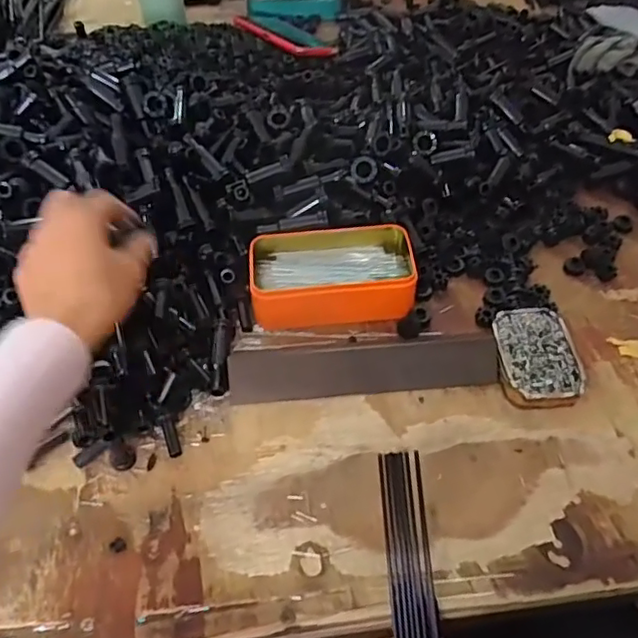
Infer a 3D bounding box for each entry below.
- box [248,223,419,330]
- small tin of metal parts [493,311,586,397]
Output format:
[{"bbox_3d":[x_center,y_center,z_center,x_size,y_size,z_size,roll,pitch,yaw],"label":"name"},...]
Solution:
[{"bbox_3d":[0.012,-0.044,0.539,0.144,0.041,0.088,-4,53,-3],"label":"box"},{"bbox_3d":[0.178,0.031,0.489,0.059,0.020,0.085,-2,52,-1],"label":"small tin of metal parts"}]

